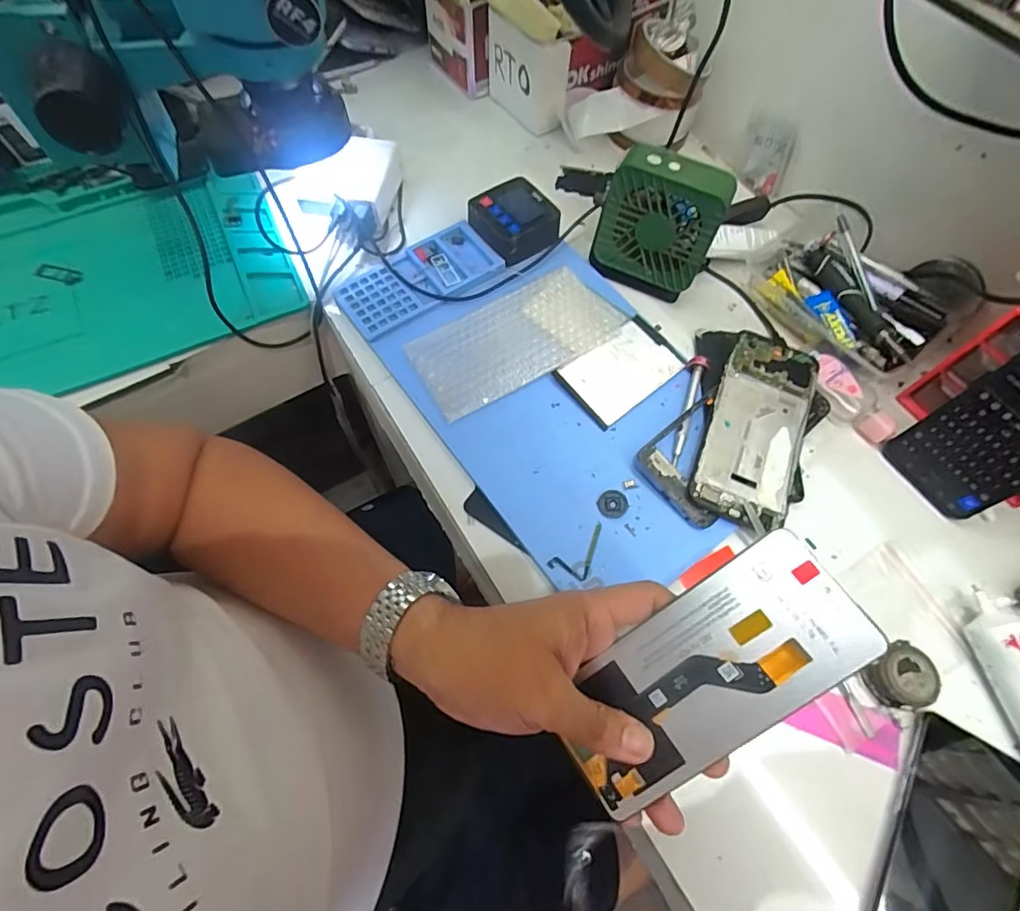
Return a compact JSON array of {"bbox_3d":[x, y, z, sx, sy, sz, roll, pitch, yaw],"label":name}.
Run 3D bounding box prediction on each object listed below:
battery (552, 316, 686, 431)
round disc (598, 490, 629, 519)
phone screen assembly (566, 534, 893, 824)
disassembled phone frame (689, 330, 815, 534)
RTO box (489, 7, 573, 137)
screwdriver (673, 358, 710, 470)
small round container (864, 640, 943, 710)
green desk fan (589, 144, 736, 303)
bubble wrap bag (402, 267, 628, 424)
[{"bbox_3d":[0.097,-0.074,0.445,0.104,0.006,0.063,-36,79,-15],"label":"battery"},{"bbox_3d":[0.079,0.037,0.396,0.023,0.004,0.022,1,65,-1],"label":"round disc"},{"bbox_3d":[0.100,0.115,0.266,0.162,0.006,0.074,-44,71,8],"label":"phone screen assembly"},{"bbox_3d":[0.197,-0.023,0.413,0.072,0.005,0.164,23,70,2],"label":"disassembled phone frame"},{"bbox_3d":[0.017,-0.420,0.561,0.043,0.094,0.092,-38,73,-13],"label":"RTO box"},{"bbox_3d":[0.148,-0.037,0.428,0.015,0.011,0.100,15,65,6],"label":"screwdriver"},{"bbox_3d":[0.264,0.150,0.352,0.038,0.026,0.037,-33,70,-16],"label":"small round container"},{"bbox_3d":[0.131,-0.199,0.458,0.096,0.112,0.055,30,72,12],"label":"green desk fan"},{"bbox_3d":[0.005,-0.103,0.446,0.177,0.016,0.085,-27,68,-13],"label":"bubble wrap bag"}]

